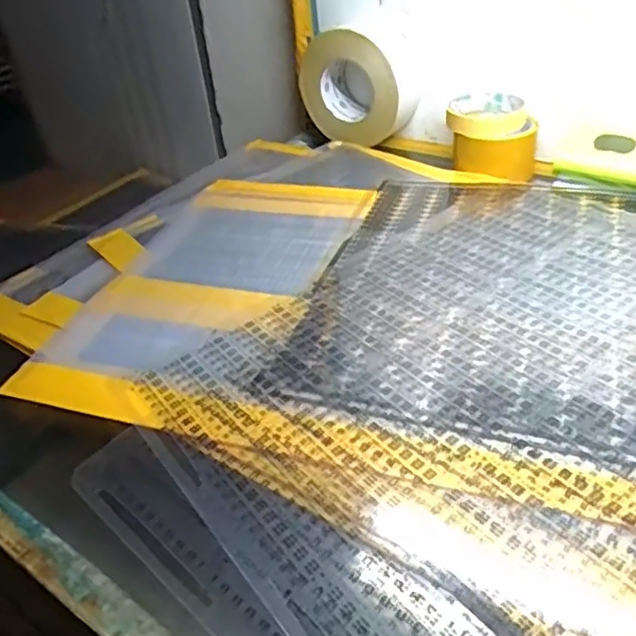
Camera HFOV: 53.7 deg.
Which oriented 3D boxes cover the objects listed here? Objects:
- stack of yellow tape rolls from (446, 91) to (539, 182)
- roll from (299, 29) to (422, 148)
[{"bbox_3d":[0.190,-0.204,0.688,0.094,0.061,0.085,5,37,14],"label":"stack of yellow tape rolls"},{"bbox_3d":[0.046,-0.282,0.782,0.133,0.130,0.062,27,47,37],"label":"roll"}]

